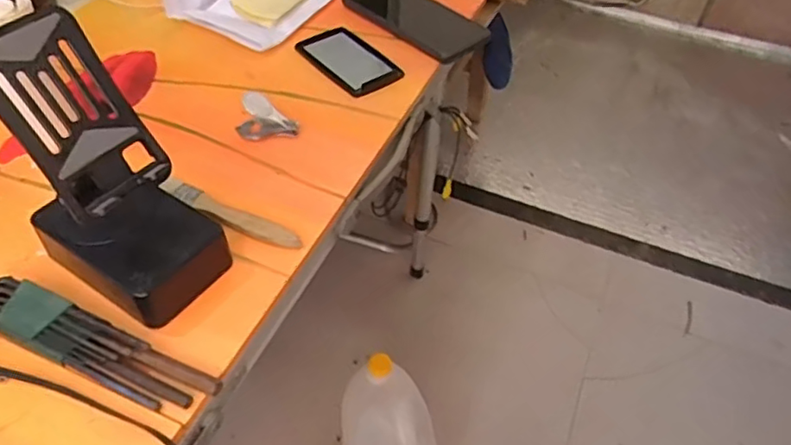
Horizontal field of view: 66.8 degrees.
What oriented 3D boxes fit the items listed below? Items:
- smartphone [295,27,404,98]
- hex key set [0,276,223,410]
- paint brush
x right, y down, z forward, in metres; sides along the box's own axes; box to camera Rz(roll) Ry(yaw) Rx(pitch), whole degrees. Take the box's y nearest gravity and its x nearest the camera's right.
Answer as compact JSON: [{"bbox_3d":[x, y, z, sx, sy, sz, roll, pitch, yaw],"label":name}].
[{"bbox_3d":[-0.050,-0.170,0.620,0.066,0.006,0.114,-31,56,-29],"label":"smartphone"},{"bbox_3d":[-0.197,0.079,0.379,0.176,0.020,0.051,15,47,9],"label":"hex key set"},{"bbox_3d":[-0.128,-0.006,0.468,0.122,0.013,0.021,21,49,15],"label":"paint brush"}]

